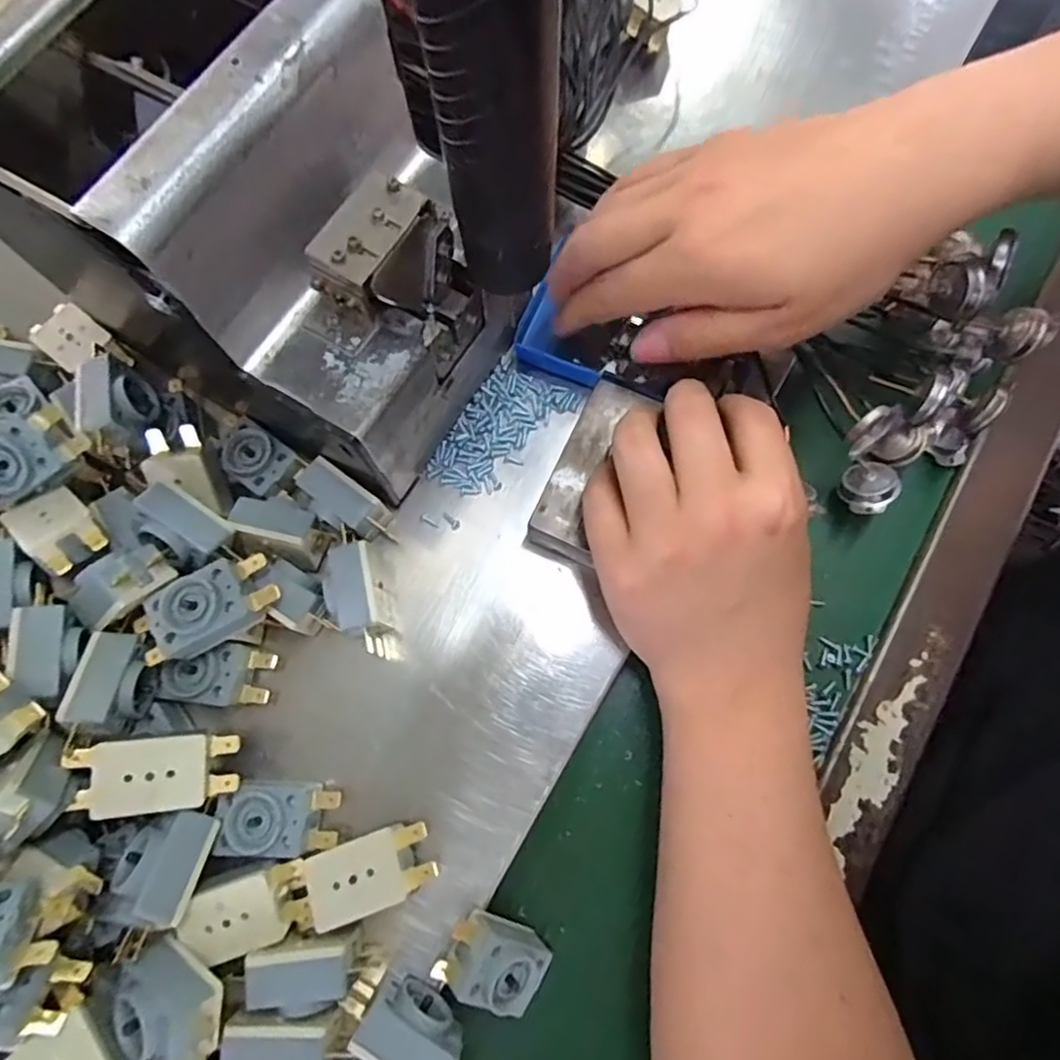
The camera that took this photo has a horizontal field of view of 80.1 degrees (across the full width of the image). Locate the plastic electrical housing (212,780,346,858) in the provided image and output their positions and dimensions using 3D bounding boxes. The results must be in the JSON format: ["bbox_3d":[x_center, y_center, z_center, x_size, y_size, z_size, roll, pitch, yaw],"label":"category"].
[{"bbox_3d":[-0.100,0.115,0.251,0.044,0.013,0.027,3,75,0],"label":"plastic electrical housing"}]

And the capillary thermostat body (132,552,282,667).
[{"bbox_3d":[-0.131,0.032,0.252,0.058,0.015,0.030,-25,77,-7],"label":"capillary thermostat body"}]

